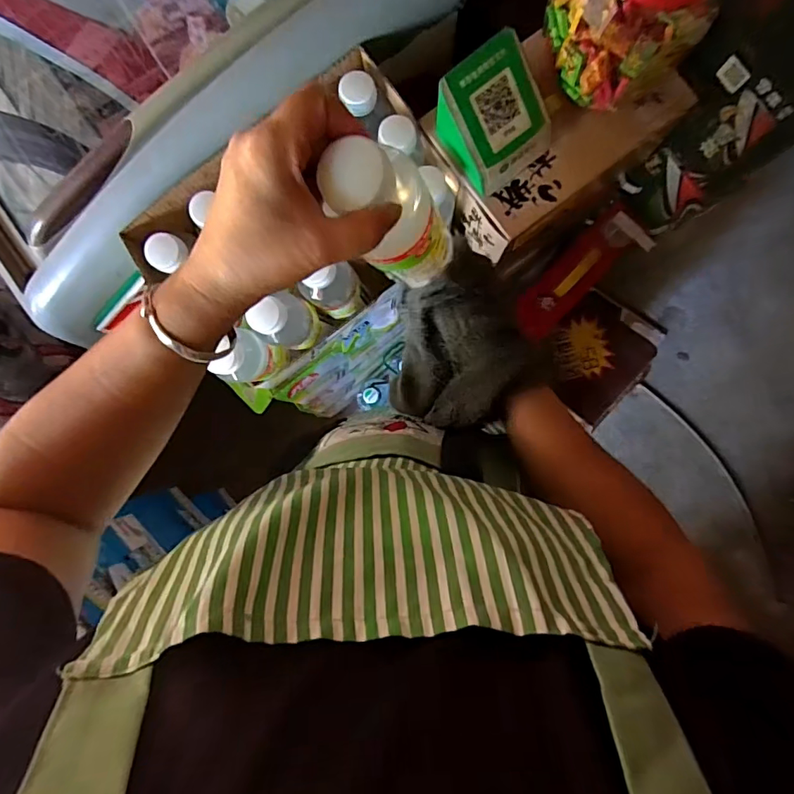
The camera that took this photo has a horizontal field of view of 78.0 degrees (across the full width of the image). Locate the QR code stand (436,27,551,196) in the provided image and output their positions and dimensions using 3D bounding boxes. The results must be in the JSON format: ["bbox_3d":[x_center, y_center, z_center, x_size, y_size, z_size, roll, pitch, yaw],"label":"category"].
[{"bbox_3d":[0.103,-0.291,0.521,0.108,0.089,0.097,-42,87,-2],"label":"QR code stand"}]

